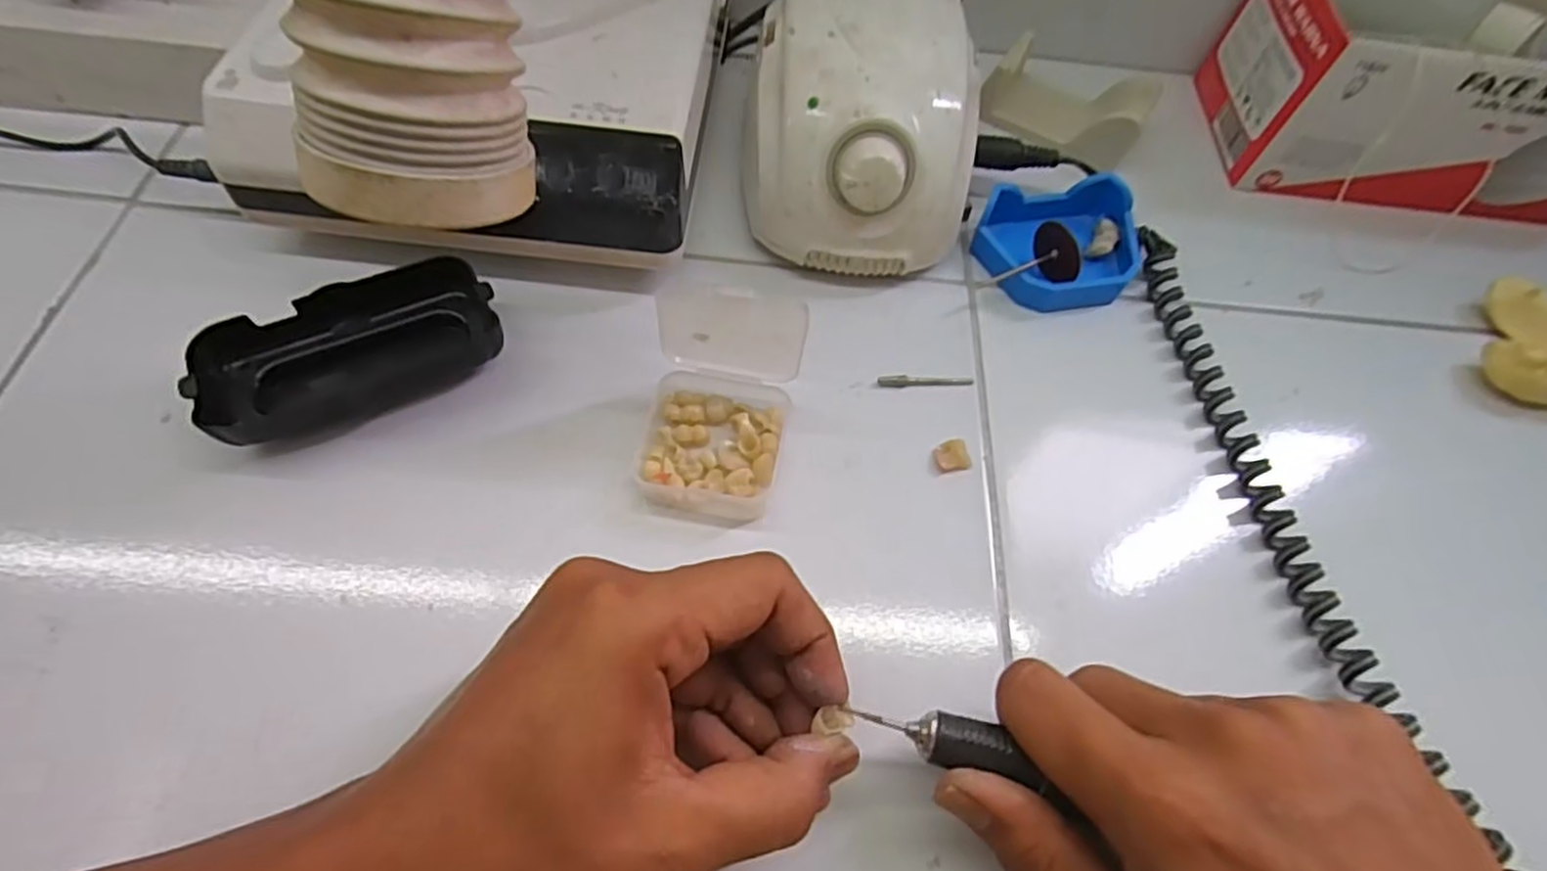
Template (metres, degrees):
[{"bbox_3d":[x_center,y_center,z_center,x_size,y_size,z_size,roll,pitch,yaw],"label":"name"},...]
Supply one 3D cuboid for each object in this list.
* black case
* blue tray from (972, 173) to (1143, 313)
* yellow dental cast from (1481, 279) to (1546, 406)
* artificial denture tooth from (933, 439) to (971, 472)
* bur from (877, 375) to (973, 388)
[{"bbox_3d":[-0.171,-0.036,0.295,0.108,0.033,0.052,-24,66,-16],"label":"black case"},{"bbox_3d":[0.144,-0.095,0.350,0.077,0.029,0.063,-14,63,-11],"label":"blue tray"},{"bbox_3d":[0.367,-0.042,0.339,0.050,0.023,0.057,31,64,12],"label":"yellow dental cast"},{"bbox_3d":[0.075,0.008,0.300,0.015,0.007,0.014,-10,63,-9],"label":"artificial denture tooth"},{"bbox_3d":[0.068,-0.024,0.319,0.043,0.006,0.004,-1,62,-5],"label":"bur"}]

